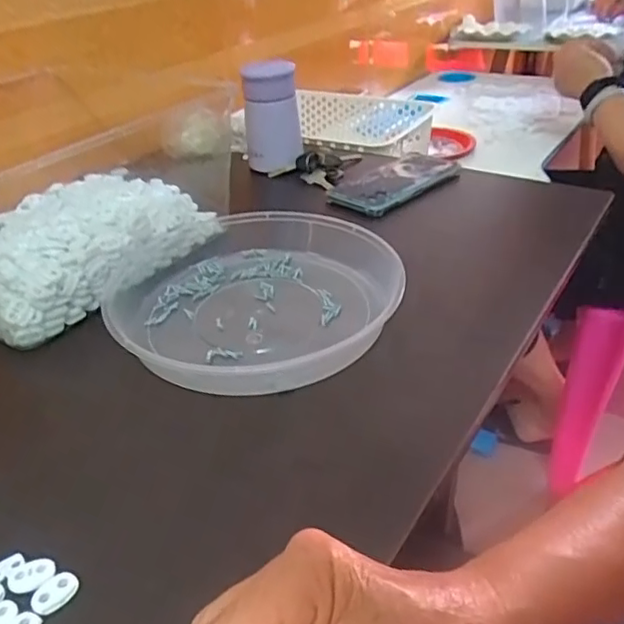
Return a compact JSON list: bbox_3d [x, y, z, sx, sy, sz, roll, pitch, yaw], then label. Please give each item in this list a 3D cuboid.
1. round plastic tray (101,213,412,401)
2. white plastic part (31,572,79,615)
[{"bbox_3d":[-0.048,-0.020,0.507,0.229,0.039,0.233,-2,34,1],"label":"round plastic tray"},{"bbox_3d":[-0.129,0.141,0.303,0.016,0.004,0.022,22,41,32],"label":"white plastic part"}]

